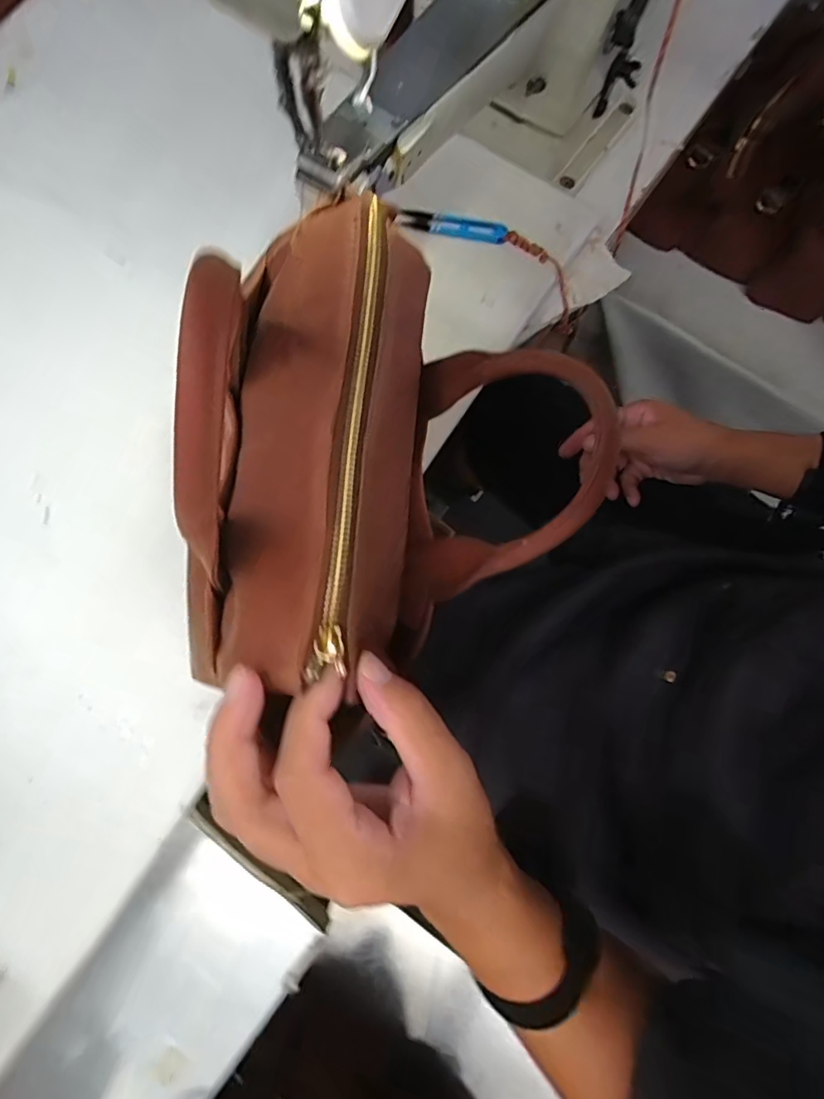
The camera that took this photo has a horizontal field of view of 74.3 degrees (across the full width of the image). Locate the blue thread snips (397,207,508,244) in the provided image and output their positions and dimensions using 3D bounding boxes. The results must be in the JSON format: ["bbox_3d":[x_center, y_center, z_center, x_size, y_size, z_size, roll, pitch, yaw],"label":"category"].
[{"bbox_3d":[0.035,-0.288,0.488,0.099,0.013,0.017,10,75,1],"label":"blue thread snips"}]

